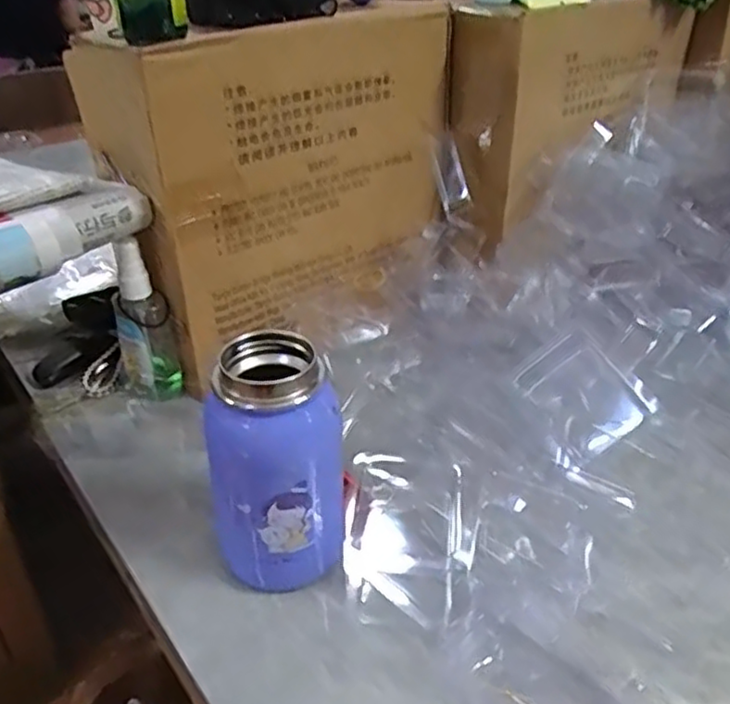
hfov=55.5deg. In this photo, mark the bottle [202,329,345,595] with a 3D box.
[{"bbox_3d":[-0.048,0.068,0.391,0.071,0.147,0.058,-3,33,-5],"label":"bottle"}]

